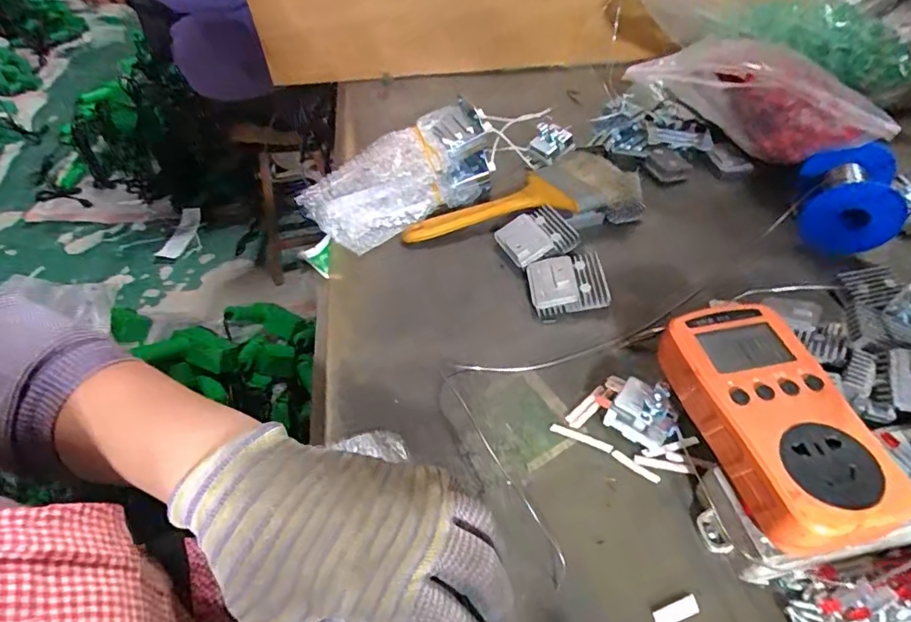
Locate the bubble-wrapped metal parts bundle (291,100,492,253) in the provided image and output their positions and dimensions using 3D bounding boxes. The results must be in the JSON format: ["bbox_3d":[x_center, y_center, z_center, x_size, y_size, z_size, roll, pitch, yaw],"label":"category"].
[{"bbox_3d":[-0.044,-0.113,0.454,0.173,0.056,0.088,-30,54,-5],"label":"bubble-wrapped metal parts bundle"}]

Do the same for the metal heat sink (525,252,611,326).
[{"bbox_3d":[0.085,-0.019,0.385,0.055,0.022,0.049,-7,50,-3],"label":"metal heat sink"}]

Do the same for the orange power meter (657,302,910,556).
[{"bbox_3d":[0.163,0.052,0.261,0.067,0.029,0.126,-13,50,-7],"label":"orange power meter"}]

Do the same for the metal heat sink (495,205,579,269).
[{"bbox_3d":[0.067,-0.059,0.418,0.058,0.021,0.048,-18,51,-12],"label":"metal heat sink"}]

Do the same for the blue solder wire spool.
[{"bbox_3d":[0.315,-0.091,0.408,0.066,0.058,0.074,15,52,15],"label":"blue solder wire spool"}]

